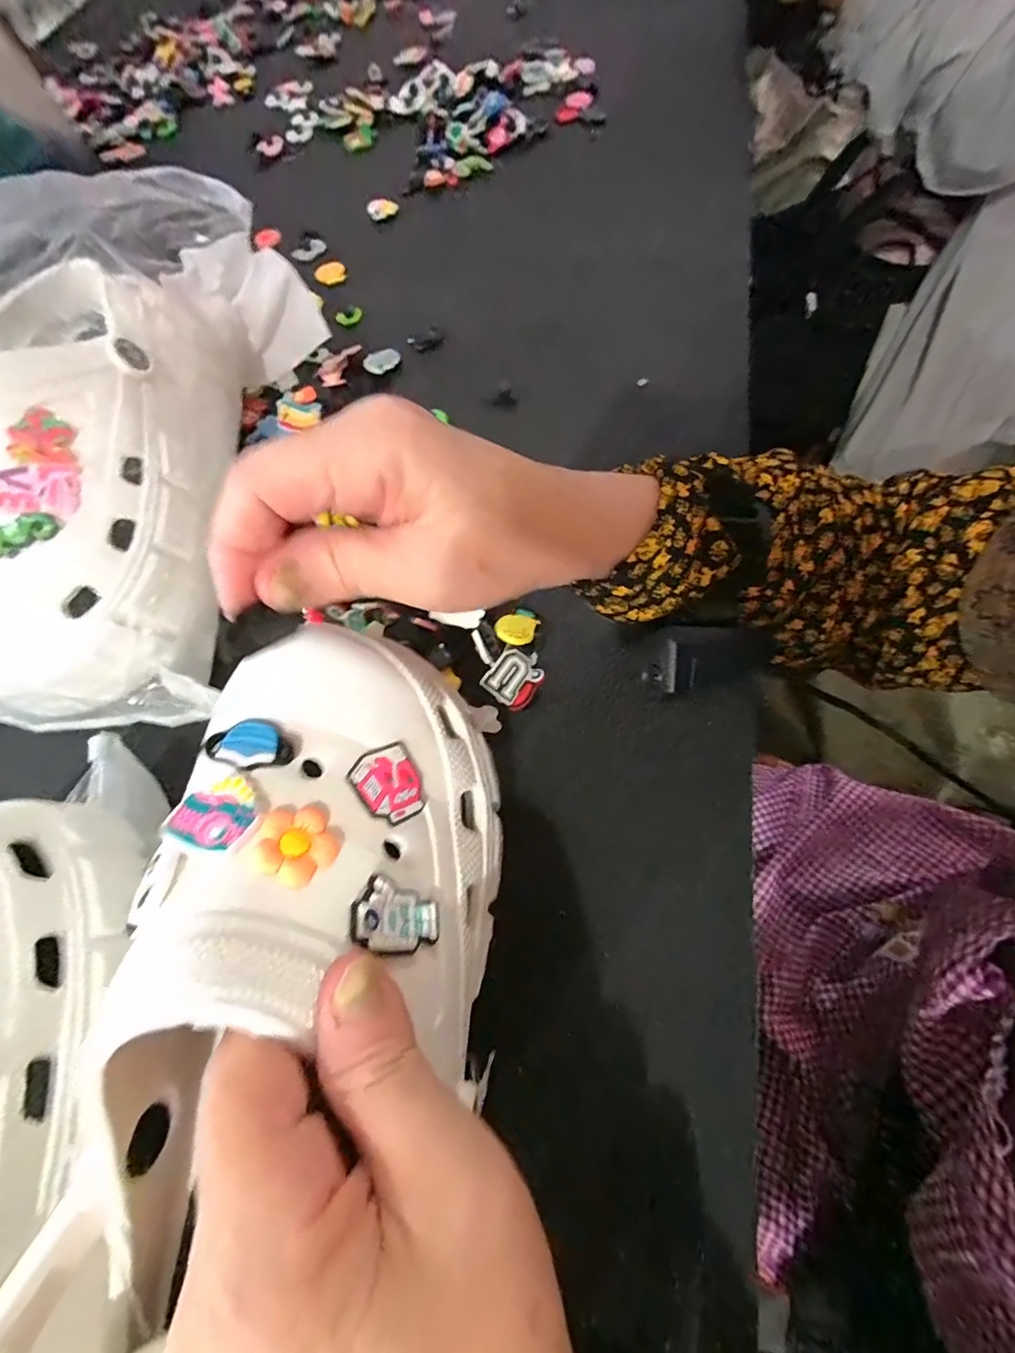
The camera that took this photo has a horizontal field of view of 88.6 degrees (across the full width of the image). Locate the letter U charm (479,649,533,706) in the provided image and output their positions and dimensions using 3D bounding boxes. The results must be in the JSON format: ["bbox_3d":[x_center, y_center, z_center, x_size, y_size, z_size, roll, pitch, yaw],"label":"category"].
[{"bbox_3d":[0.001,-0.001,0.269,0.019,0.004,0.026,39,83,-11],"label":"letter U charm"}]

